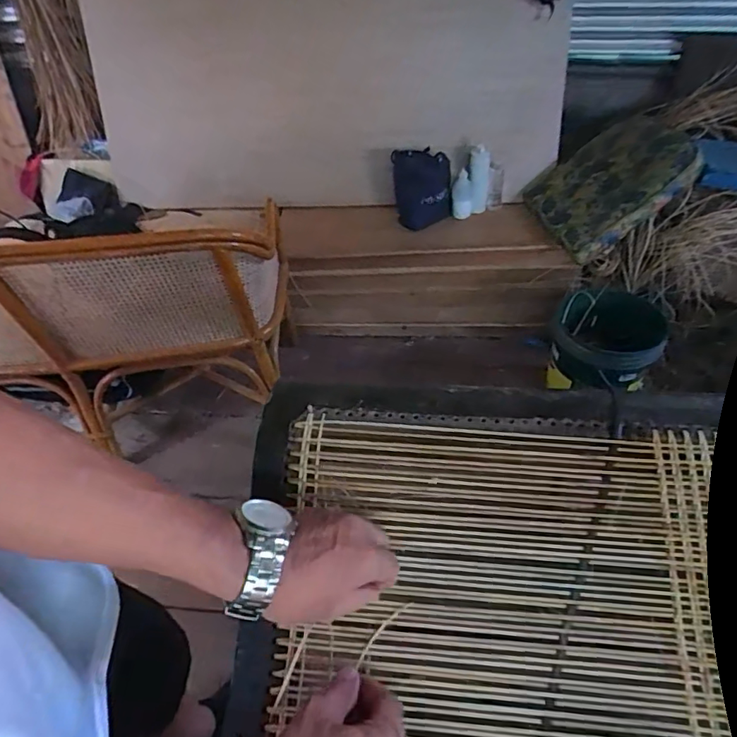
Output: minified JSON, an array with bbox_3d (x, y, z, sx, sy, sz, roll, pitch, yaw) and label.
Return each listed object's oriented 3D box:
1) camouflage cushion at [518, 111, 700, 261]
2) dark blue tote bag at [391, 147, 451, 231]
[{"bbox_3d":[0.739,-0.615,1.644,0.436,0.061,0.473,-40,41,22],"label":"camouflage cushion"},{"bbox_3d":[0.186,-0.620,1.796,0.207,0.258,0.036,4,29,26],"label":"dark blue tote bag"}]

